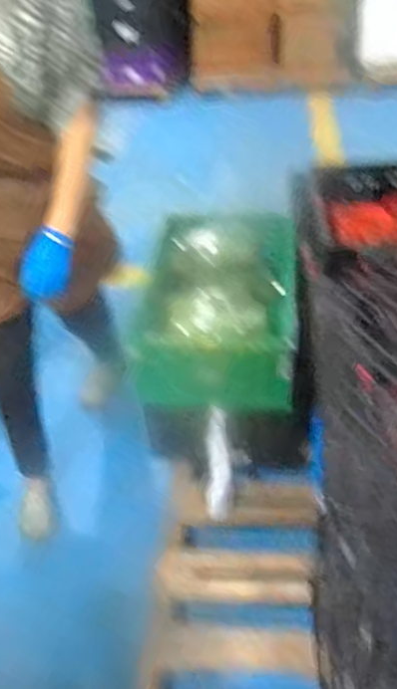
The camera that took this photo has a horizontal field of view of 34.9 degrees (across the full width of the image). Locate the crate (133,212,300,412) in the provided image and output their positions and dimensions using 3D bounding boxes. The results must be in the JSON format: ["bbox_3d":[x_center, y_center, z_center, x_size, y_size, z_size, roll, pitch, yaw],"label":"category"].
[{"bbox_3d":[0.054,-0.103,1.767,0.431,0.242,0.608,2,41,9],"label":"crate"}]

